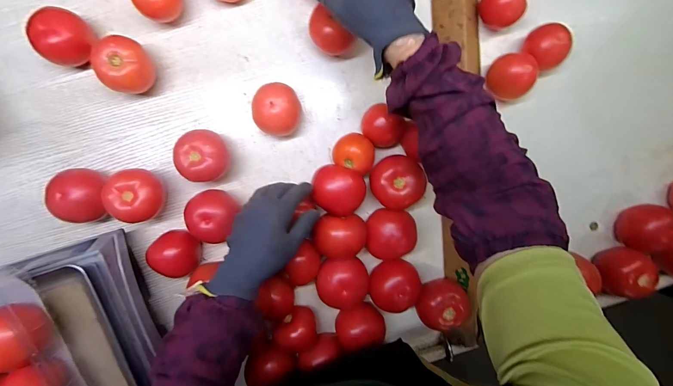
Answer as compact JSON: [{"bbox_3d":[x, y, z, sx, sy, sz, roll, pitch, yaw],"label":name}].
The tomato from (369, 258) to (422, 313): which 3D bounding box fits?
[{"bbox_3d":[0.087,0.140,0.476,0.078,0.055,0.076,-29,98,0],"label":"tomato"}]

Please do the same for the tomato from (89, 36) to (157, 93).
[{"bbox_3d":[-0.279,-0.166,0.407,0.065,0.061,0.067,8,96,-5],"label":"tomato"}]

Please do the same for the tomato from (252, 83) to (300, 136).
[{"bbox_3d":[-0.083,-0.115,0.432,0.063,0.058,0.067,-1,97,-4],"label":"tomato"}]

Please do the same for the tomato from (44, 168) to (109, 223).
[{"bbox_3d":[-0.353,0.003,0.427,0.062,0.062,0.072,-2,97,-4],"label":"tomato"}]

